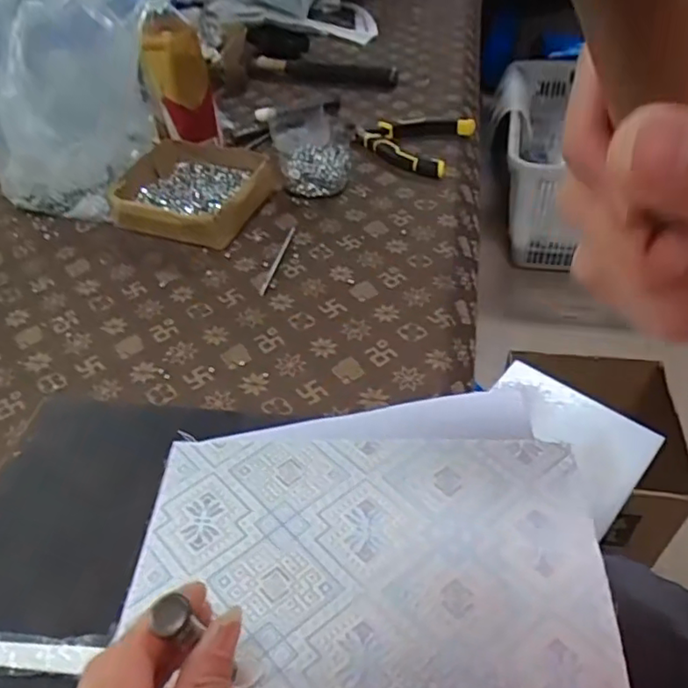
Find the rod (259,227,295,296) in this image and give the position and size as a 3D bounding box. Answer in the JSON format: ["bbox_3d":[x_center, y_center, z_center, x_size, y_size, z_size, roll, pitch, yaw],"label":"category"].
[{"bbox_3d":[-0.062,-0.080,0.572,0.006,0.006,0.097,8,46,12],"label":"rod"}]

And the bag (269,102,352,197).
[{"bbox_3d":[-0.039,-0.227,0.691,0.079,0.031,0.185,-10,45,-6],"label":"bag"}]

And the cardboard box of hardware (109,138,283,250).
[{"bbox_3d":[-0.152,-0.158,0.632,0.149,0.044,0.138,18,49,20],"label":"cardboard box of hardware"}]

